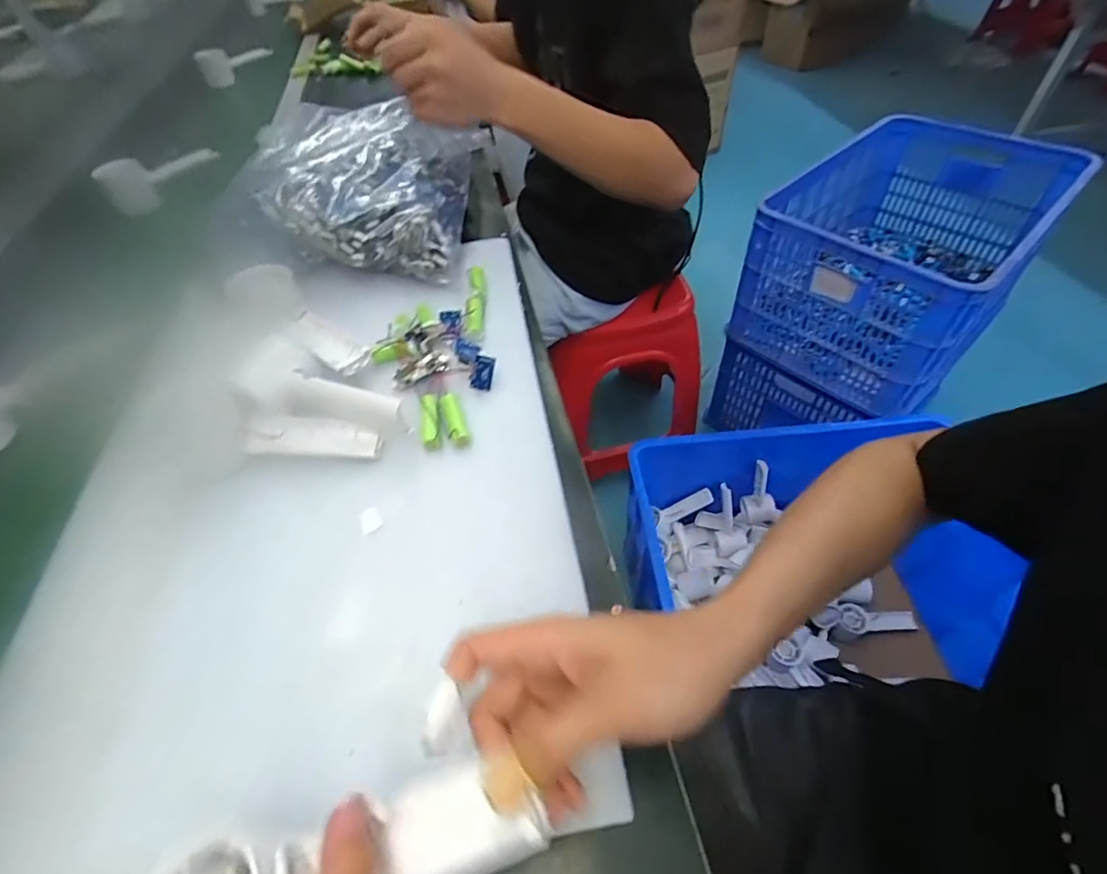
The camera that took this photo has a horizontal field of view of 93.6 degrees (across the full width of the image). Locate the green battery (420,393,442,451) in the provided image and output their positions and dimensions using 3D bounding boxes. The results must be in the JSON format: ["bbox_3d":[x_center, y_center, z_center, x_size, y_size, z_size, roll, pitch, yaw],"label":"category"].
[{"bbox_3d":[-0.096,-0.011,0.411,0.013,0.017,0.050,-10,51,-5],"label":"green battery"}]

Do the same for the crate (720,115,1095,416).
[{"bbox_3d":[0.726,-0.395,1.102,0.402,0.285,0.624,36,61,28],"label":"crate"}]

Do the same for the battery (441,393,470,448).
[{"bbox_3d":[-0.080,-0.015,0.413,0.014,0.017,0.052,-18,52,-12],"label":"battery"}]

